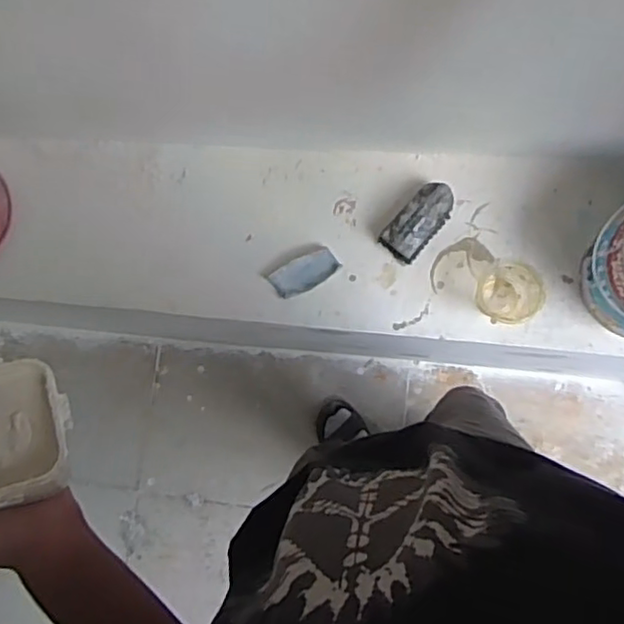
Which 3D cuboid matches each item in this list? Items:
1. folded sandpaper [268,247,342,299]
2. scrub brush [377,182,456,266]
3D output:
[{"bbox_3d":[-0.011,-0.058,0.967,0.101,0.012,0.049,-30,84,1],"label":"folded sandpaper"},{"bbox_3d":[0.156,-0.135,0.939,0.067,0.055,0.120,38,89,6],"label":"scrub brush"}]

